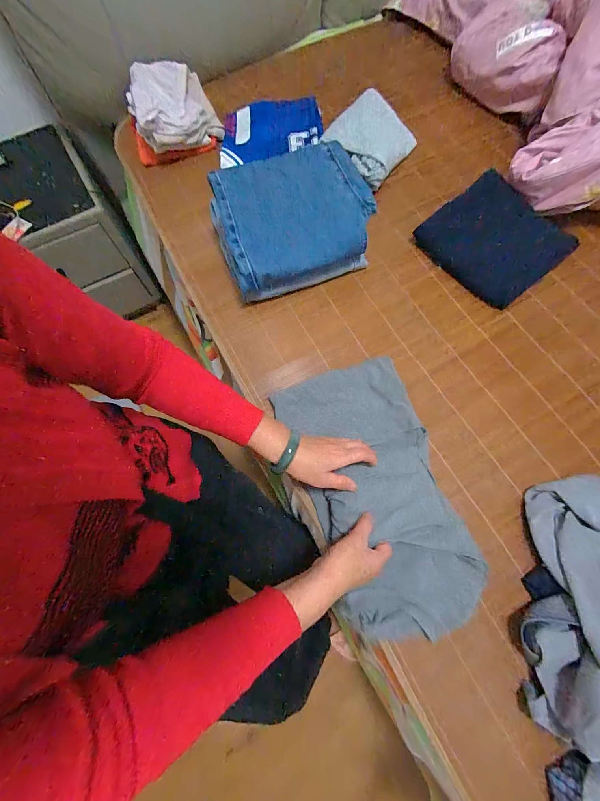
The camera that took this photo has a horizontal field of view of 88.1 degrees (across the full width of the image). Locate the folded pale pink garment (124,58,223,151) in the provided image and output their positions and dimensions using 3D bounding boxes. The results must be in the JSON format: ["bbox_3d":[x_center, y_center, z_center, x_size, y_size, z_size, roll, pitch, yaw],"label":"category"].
[{"bbox_3d":[-0.289,-0.661,0.699,0.176,0.070,0.185,-25,74,-7],"label":"folded pale pink garment"}]

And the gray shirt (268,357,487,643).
[{"bbox_3d":[0.115,0.132,0.470,0.208,0.043,0.395,-18,71,-5],"label":"gray shirt"}]

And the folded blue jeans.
[{"bbox_3d":[-0.016,-0.328,0.585,0.270,0.127,0.200,-20,73,-5],"label":"folded blue jeans"}]

